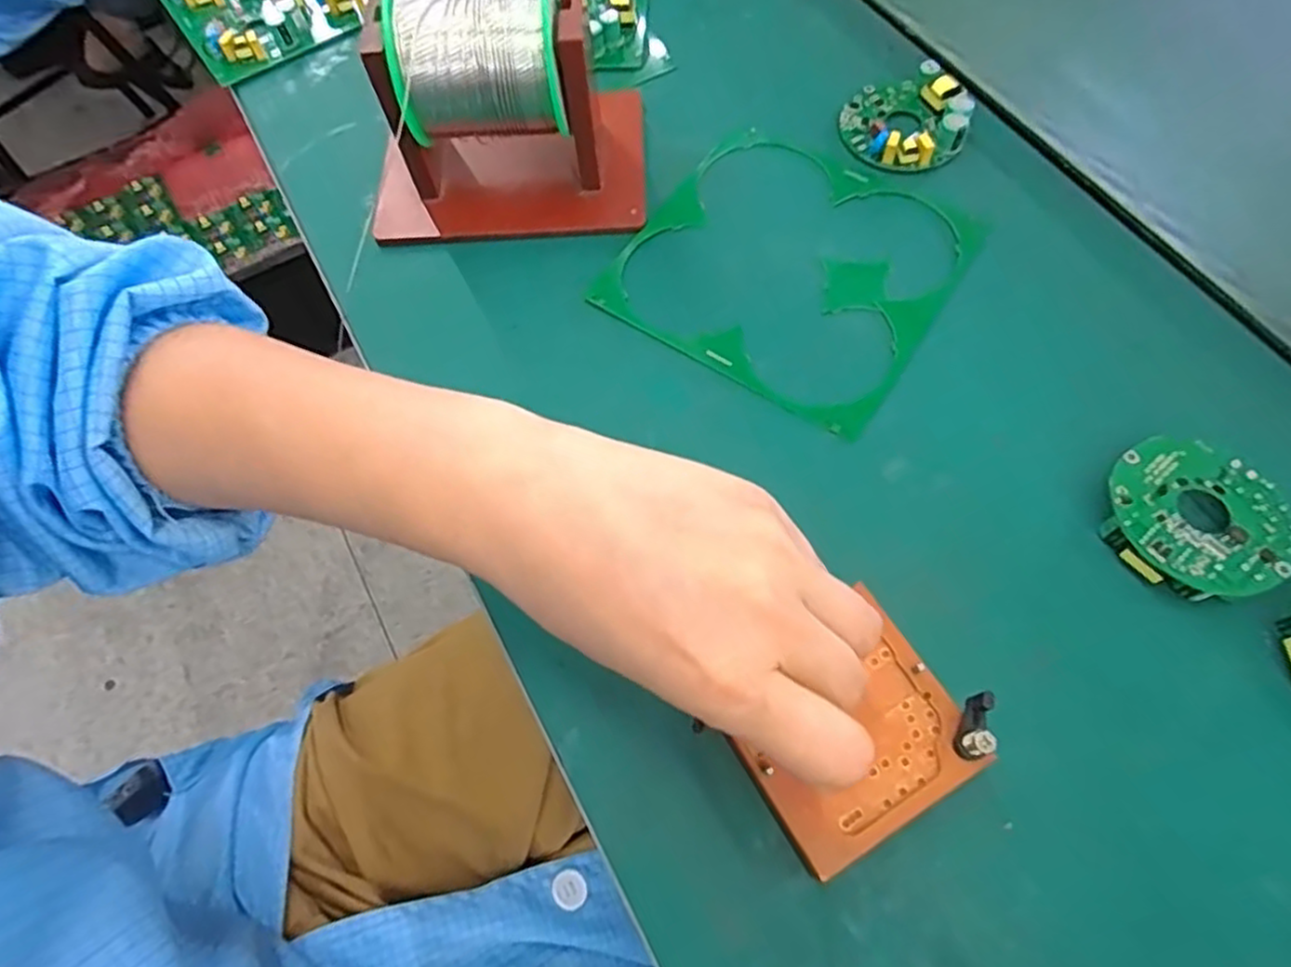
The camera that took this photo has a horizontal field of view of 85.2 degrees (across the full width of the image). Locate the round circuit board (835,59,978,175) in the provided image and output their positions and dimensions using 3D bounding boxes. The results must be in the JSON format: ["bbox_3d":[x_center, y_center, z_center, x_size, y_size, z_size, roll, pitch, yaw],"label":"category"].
[{"bbox_3d":[0.138,-0.196,0.373,0.063,0.018,0.066,-1,66,1],"label":"round circuit board"}]

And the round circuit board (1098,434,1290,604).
[{"bbox_3d":[0.213,0.013,0.272,0.063,0.015,0.062,-1,66,1],"label":"round circuit board"}]

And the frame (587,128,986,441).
[{"bbox_3d":[0.071,-0.108,0.344,0.147,0.004,0.145,31,71,16],"label":"frame"}]

